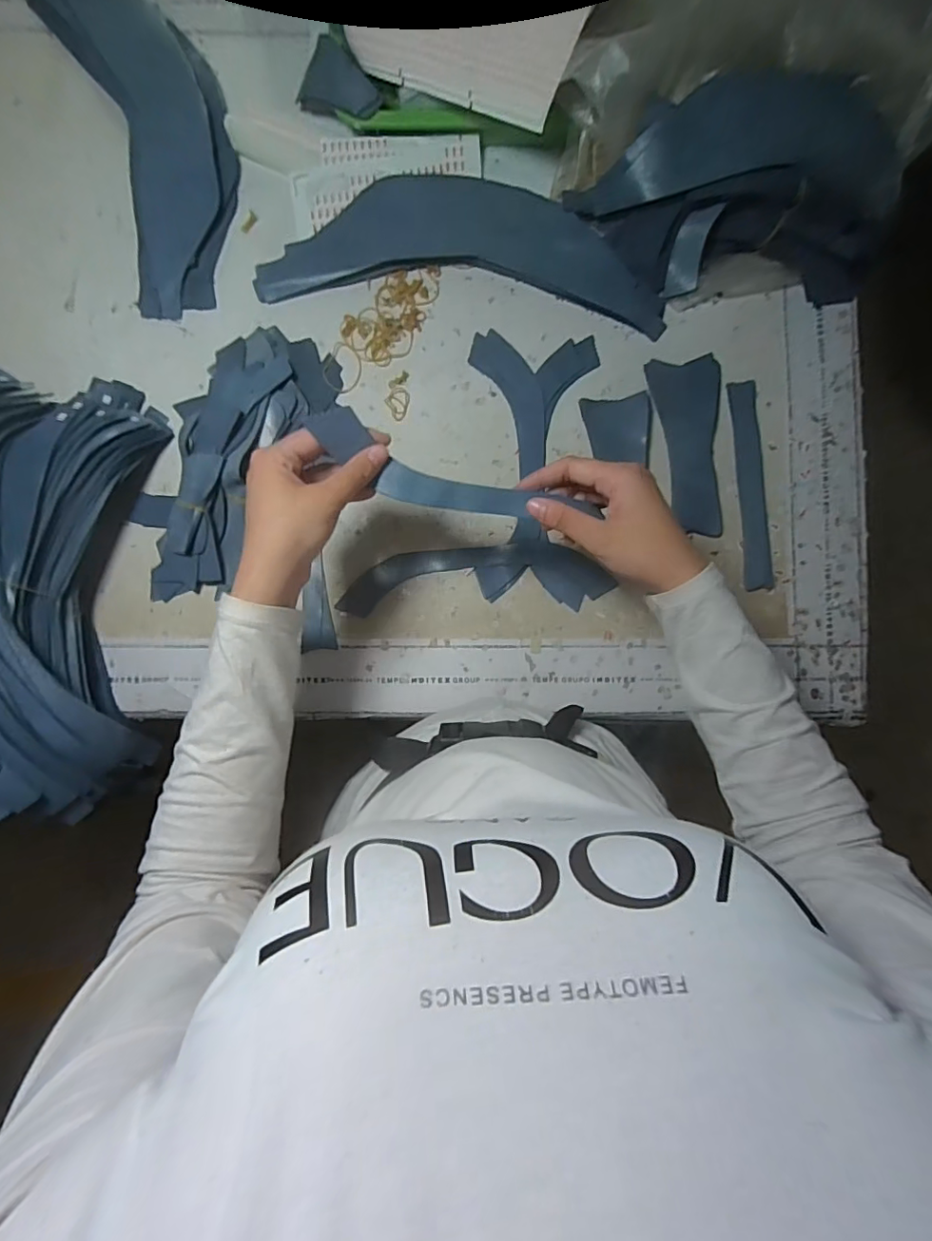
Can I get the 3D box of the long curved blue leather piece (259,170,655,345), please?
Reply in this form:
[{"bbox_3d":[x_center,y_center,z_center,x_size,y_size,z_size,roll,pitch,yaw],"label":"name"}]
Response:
[{"bbox_3d":[0.002,-0.346,0.496,0.368,0.019,0.120,7,88,0],"label":"long curved blue leather piece"}]

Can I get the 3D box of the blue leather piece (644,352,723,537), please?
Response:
[{"bbox_3d":[0.212,-0.163,0.497,0.062,0.005,0.165,-8,88,-1],"label":"blue leather piece"}]

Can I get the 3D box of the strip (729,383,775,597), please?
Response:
[{"bbox_3d":[0.268,-0.127,0.499,0.026,0.004,0.194,-4,88,-1],"label":"strip"}]

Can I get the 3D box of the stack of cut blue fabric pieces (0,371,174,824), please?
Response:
[{"bbox_3d":[-0.340,-0.035,0.402,0.148,0.164,0.341,-3,88,0],"label":"stack of cut blue fabric pieces"}]

